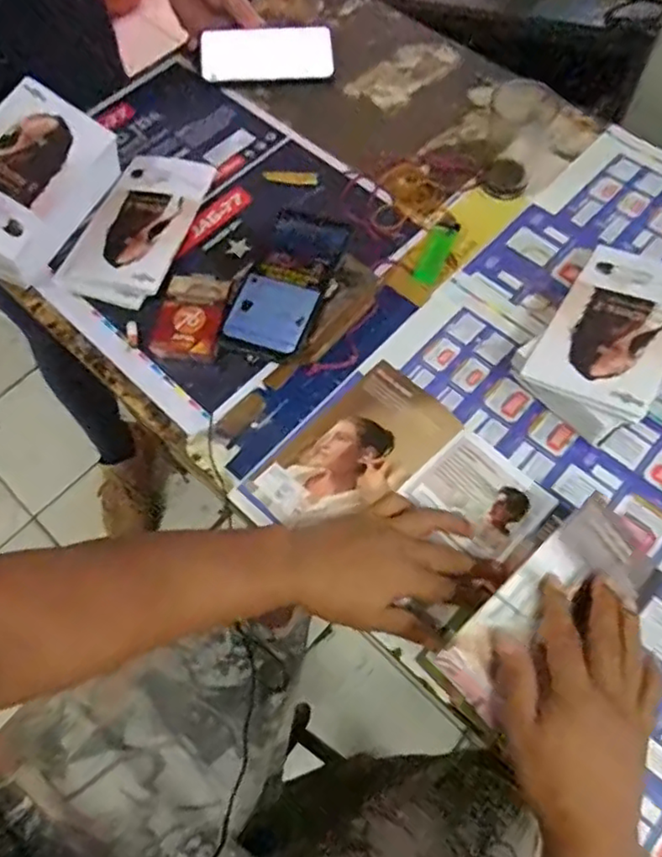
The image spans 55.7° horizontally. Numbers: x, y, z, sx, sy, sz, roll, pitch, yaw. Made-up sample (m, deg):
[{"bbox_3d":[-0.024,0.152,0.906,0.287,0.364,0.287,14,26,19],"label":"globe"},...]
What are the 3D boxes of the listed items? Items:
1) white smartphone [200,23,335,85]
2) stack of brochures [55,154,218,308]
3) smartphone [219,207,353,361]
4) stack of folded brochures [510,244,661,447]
[{"bbox_3d":[-0.077,-0.453,0.757,0.157,0.012,0.068,-6,90,0],"label":"white smartphone"},{"bbox_3d":[-0.206,-0.217,0.663,0.111,0.020,0.194,14,66,9],"label":"stack of brochures"},{"bbox_3d":[-0.039,-0.134,0.570,0.073,0.018,0.154,17,67,10],"label":"smartphone"},{"bbox_3d":[0.257,-0.074,0.554,0.130,0.057,0.179,35,71,17],"label":"stack of folded brochures"}]

